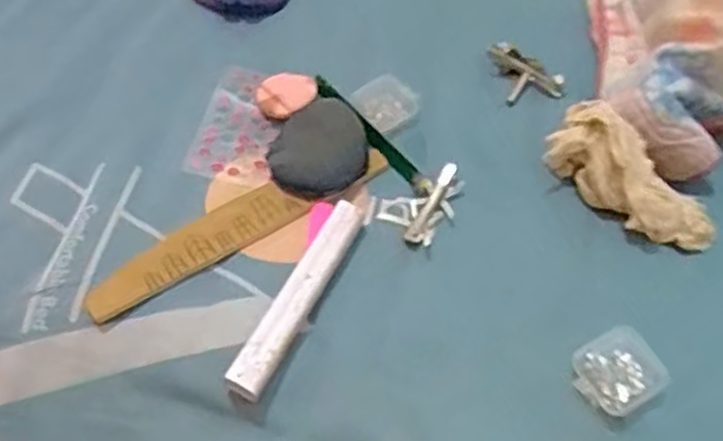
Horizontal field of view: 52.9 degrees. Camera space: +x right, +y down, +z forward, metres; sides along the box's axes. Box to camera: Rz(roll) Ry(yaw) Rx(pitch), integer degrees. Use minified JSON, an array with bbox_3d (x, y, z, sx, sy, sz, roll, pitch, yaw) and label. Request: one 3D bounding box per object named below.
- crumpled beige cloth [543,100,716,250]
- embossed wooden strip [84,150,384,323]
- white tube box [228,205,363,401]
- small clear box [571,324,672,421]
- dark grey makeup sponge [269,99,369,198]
[{"bbox_3d":[0.148,-0.025,0.398,0.103,0.037,0.051,37,59,22],"label":"crumpled beige cloth"},{"bbox_3d":[-0.062,0.001,0.387,0.174,0.007,0.027,-30,67,-22],"label":"embossed wooden strip"},{"bbox_3d":[-0.031,0.037,0.360,0.019,0.016,0.111,24,55,14],"label":"white tube box"},{"bbox_3d":[0.123,0.072,0.347,0.041,0.009,0.035,-25,58,-20],"label":"small clear box"},{"bbox_3d":[-0.023,-0.041,0.416,0.052,0.013,0.066,14,53,7],"label":"dark grey makeup sponge"}]

